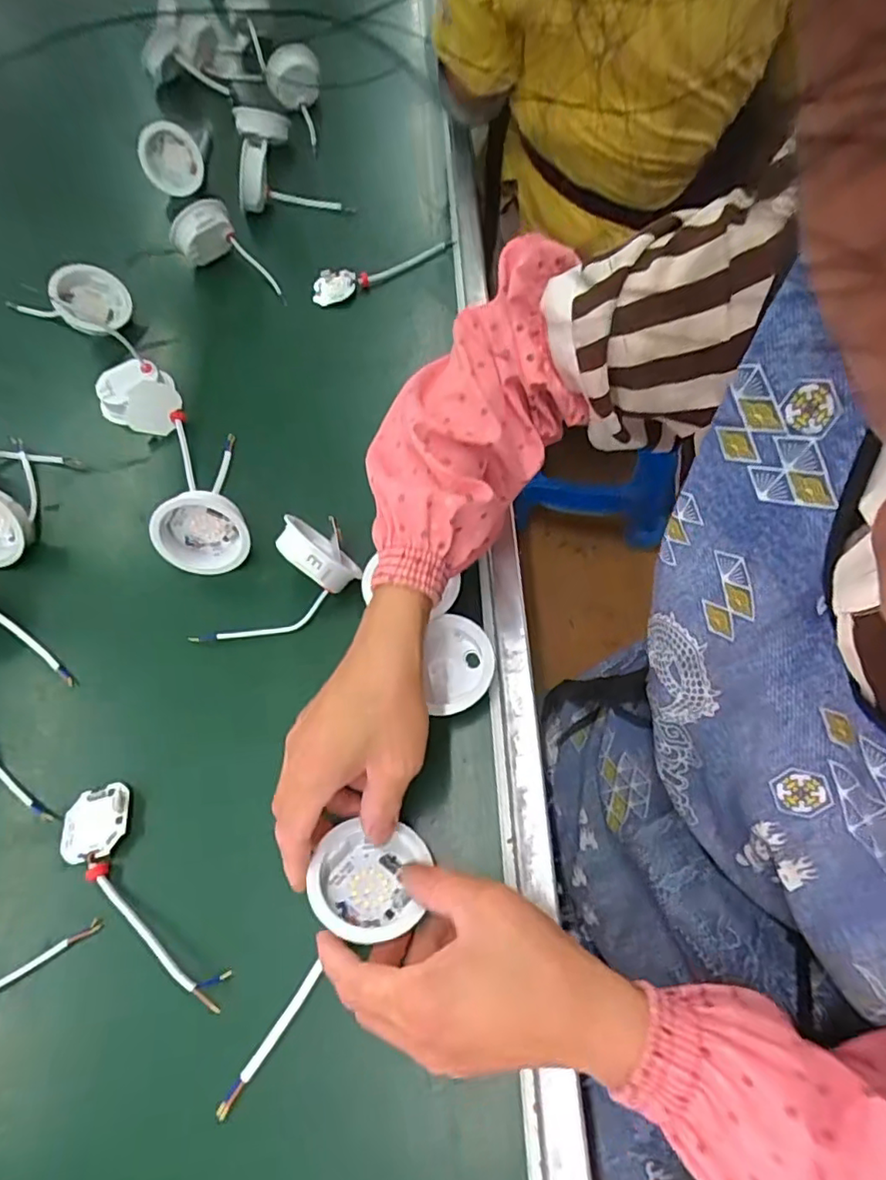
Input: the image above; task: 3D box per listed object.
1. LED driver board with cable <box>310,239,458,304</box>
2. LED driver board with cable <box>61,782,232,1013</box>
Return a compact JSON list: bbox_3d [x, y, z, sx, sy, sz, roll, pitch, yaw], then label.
[{"bbox_3d":[-0.064,-0.350,0.653,0.164,0.021,0.037,-25,64,-5],"label":"LED driver board with cable"},{"bbox_3d":[-0.197,0.196,0.379,0.049,0.023,0.166,-39,66,-12],"label":"LED driver board with cable"}]

